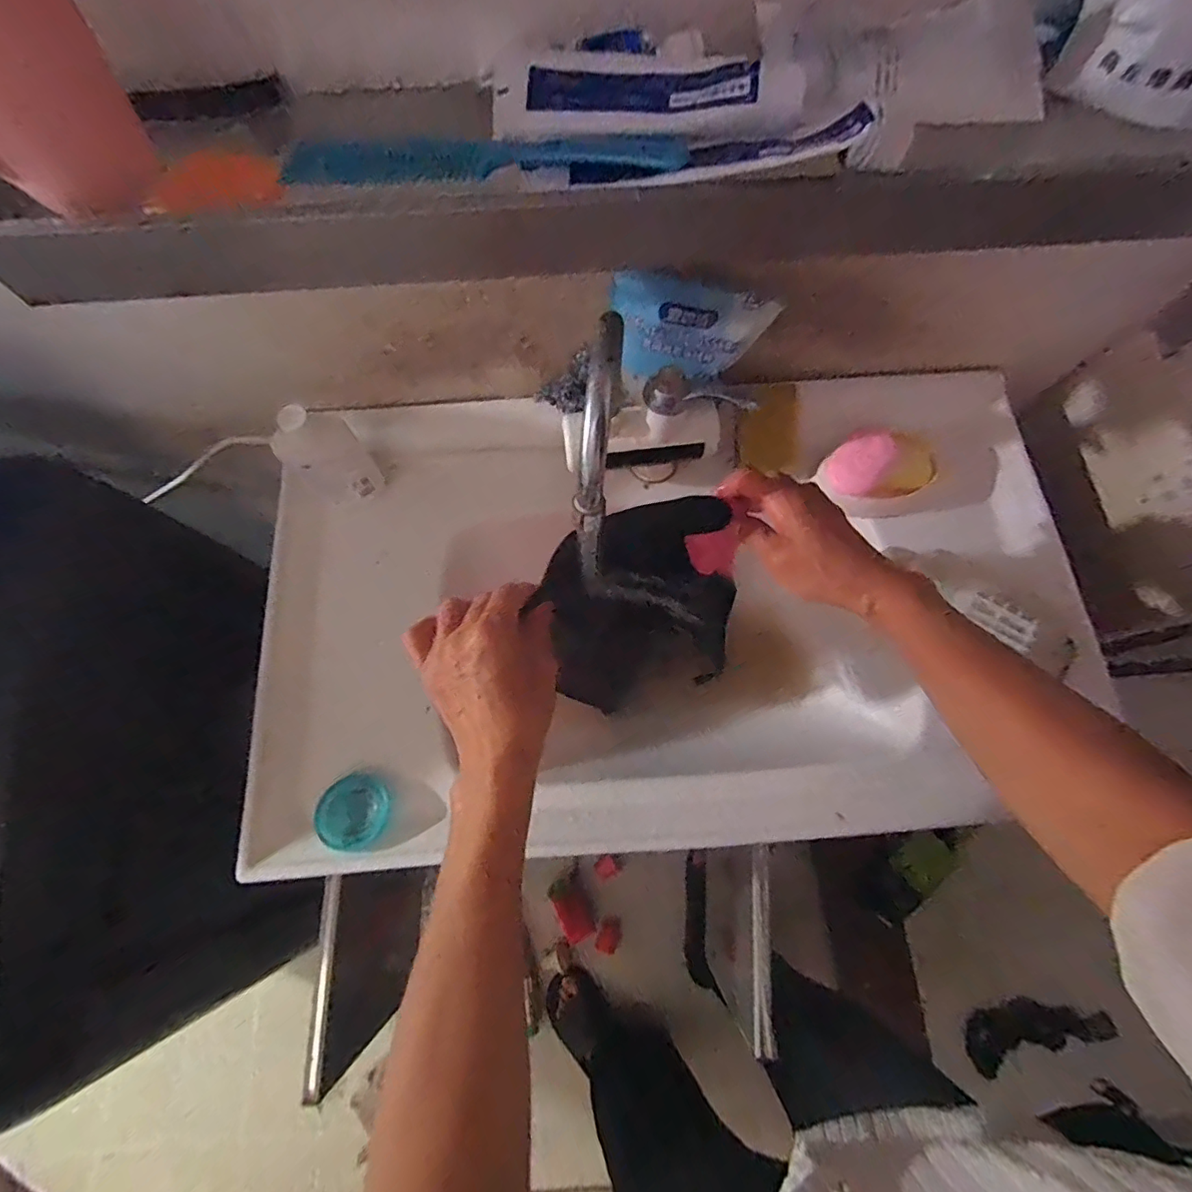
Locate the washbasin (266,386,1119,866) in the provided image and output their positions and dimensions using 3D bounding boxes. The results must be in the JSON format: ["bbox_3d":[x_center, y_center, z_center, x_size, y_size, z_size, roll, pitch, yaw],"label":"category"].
[{"bbox_3d":[0.072,0.015,0.590,0.802,0.161,0.464,-7,73,-2],"label":"washbasin"}]

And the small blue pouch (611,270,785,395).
[{"bbox_3d":[0.086,-0.241,0.484,0.135,0.099,0.028,-4,42,11],"label":"small blue pouch"}]

